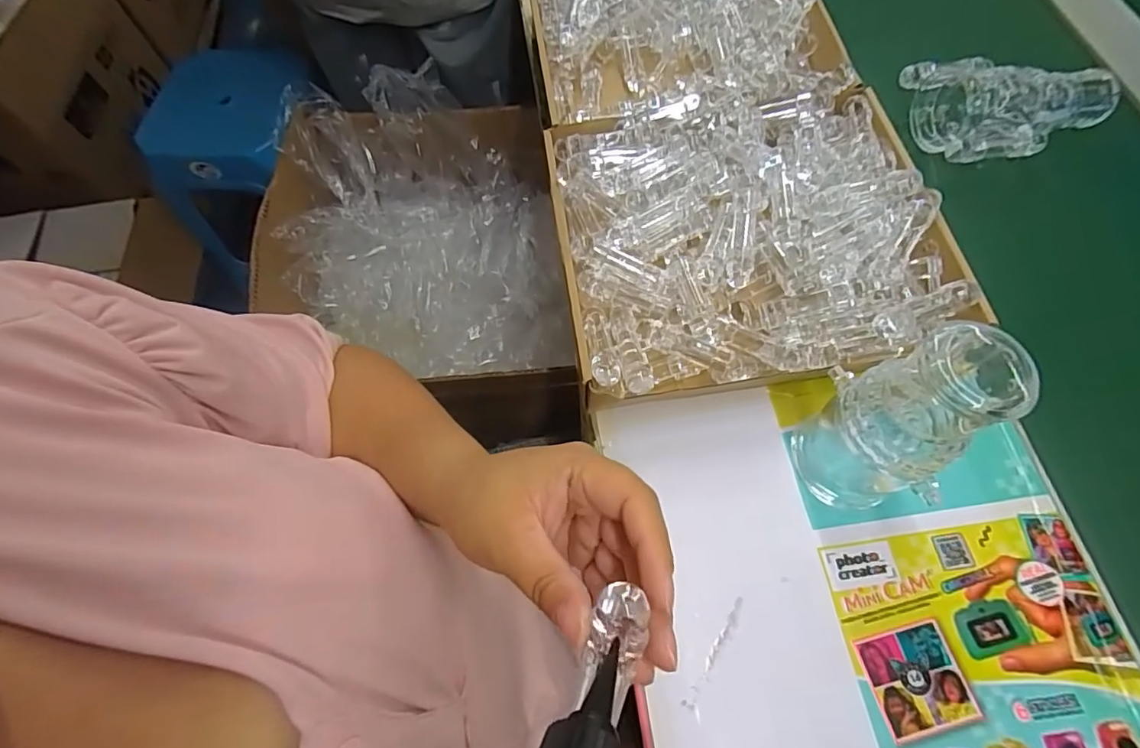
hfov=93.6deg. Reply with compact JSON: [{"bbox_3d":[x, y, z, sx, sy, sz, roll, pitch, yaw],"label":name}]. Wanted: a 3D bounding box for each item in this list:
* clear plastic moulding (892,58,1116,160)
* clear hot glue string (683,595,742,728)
[{"bbox_3d":[0.449,-0.269,0.532,0.190,0.055,0.120,-8,66,-2],"label":"clear plastic moulding"},{"bbox_3d":[0.099,0.192,0.366,0.013,0.004,0.081,26,68,16],"label":"clear hot glue string"}]

